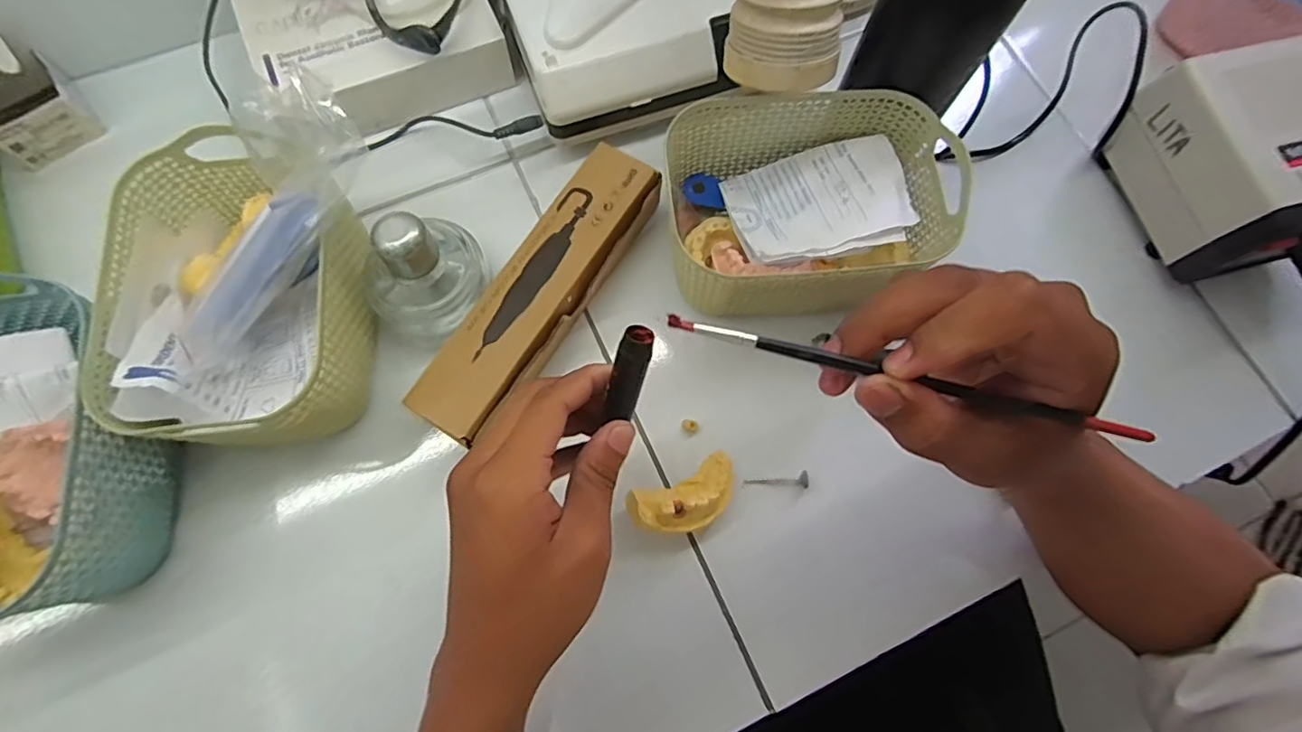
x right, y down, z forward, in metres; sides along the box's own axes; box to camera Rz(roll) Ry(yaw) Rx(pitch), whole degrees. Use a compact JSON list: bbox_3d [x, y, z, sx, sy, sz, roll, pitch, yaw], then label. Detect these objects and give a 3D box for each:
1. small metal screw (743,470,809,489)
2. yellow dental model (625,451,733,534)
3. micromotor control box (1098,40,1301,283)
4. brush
[{"bbox_3d":[0.080,0.074,0.367,0.039,0.009,0.010,-5,73,-4],"label":"small metal screw"},{"bbox_3d":[0.021,0.081,0.350,0.066,0.034,0.035,-24,75,-9],"label":"yellow dental model"},{"bbox_3d":[0.394,-0.131,0.394,0.106,0.099,0.132,-14,74,-6],"label":"micromotor control box"},{"bbox_3d":[0.092,0.004,0.209,0.174,0.008,0.004,14,73,1],"label":"brush"}]

